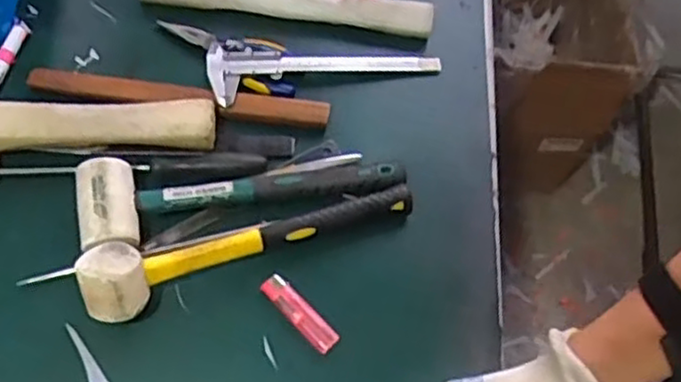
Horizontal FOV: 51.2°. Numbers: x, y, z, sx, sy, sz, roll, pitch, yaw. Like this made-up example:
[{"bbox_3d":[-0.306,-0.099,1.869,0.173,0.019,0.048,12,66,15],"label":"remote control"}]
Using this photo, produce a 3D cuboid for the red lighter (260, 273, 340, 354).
[{"bbox_3d":[-0.034,0.102,0.593,0.077,0.013,0.020,42,69,15],"label":"red lighter"}]

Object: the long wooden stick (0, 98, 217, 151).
[{"bbox_3d":[-0.282,-0.054,0.628,0.335,0.043,0.045,-3,64,-5],"label":"long wooden stick"}]

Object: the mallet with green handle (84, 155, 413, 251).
[{"bbox_3d":[-0.083,0.007,0.612,0.276,0.040,0.075,-3,64,-5],"label":"mallet with green handle"}]

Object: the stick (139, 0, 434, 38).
[{"bbox_3d":[-0.056,-0.195,0.720,0.297,0.032,0.033,8,64,0],"label":"stick"}]

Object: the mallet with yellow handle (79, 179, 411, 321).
[{"bbox_3d":[-0.070,0.041,0.587,0.276,0.058,0.053,-17,67,-12],"label":"mallet with yellow handle"}]

